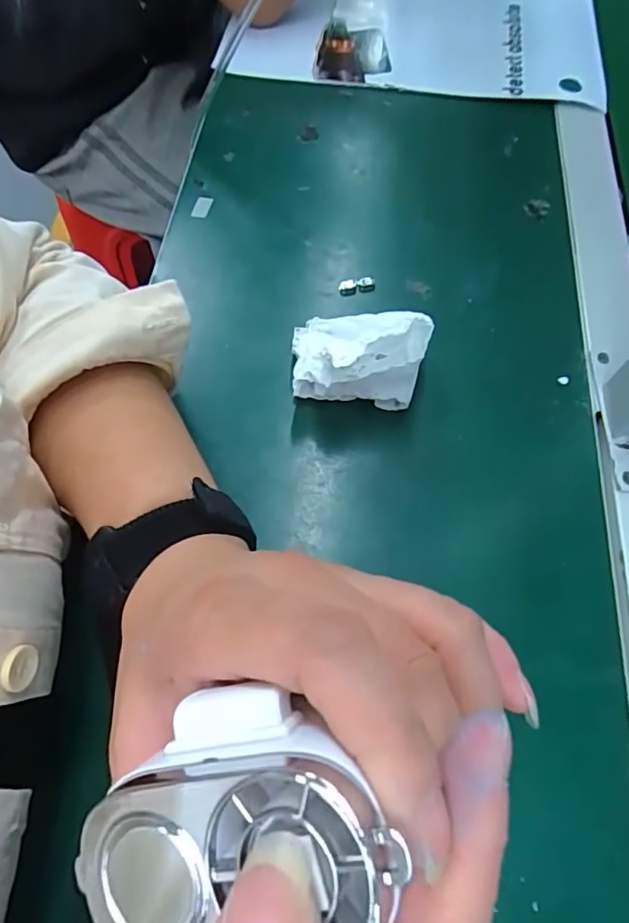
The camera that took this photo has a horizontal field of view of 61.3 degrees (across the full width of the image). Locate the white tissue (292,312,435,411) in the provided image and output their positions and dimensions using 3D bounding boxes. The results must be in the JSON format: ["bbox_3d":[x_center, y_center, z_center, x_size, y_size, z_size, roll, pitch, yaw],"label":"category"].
[{"bbox_3d":[0.024,-0.069,0.313,0.076,0.059,0.063,-3,65,-1],"label":"white tissue"}]

